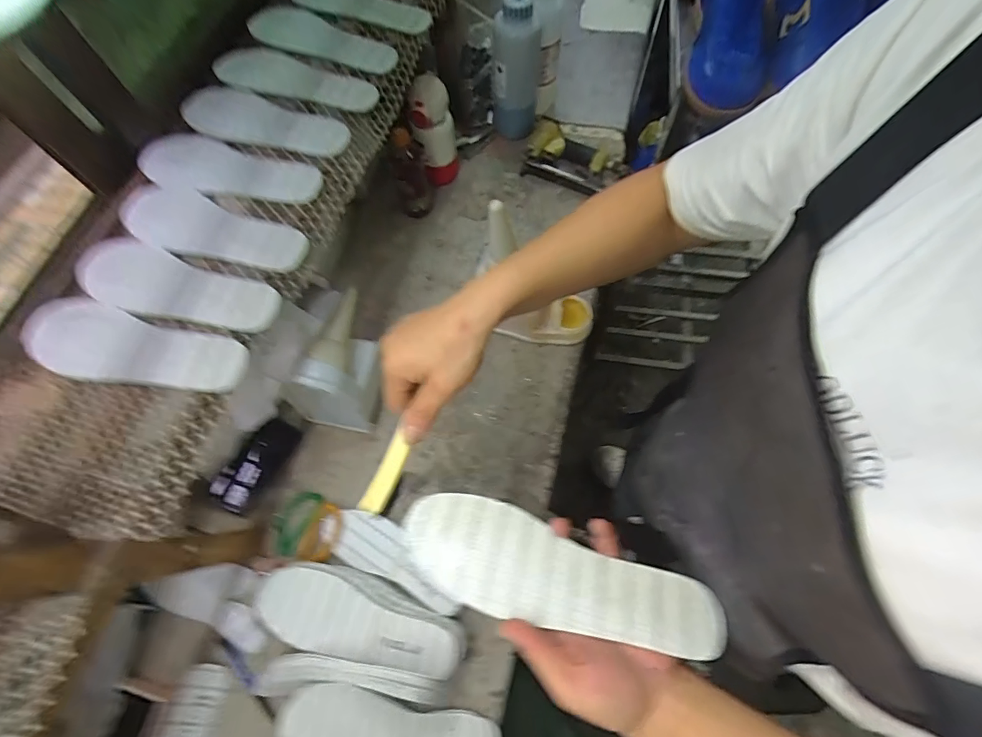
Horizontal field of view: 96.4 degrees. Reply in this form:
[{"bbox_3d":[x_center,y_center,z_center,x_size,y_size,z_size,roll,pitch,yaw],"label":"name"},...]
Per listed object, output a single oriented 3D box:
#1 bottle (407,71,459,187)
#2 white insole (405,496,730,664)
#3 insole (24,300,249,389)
[{"bbox_3d":[-0.104,-0.441,0.827,0.073,0.204,0.061,-6,67,-1],"label":"bottle"},{"bbox_3d":[0.051,0.158,0.339,0.243,0.025,0.074,15,69,8],"label":"white insole"},{"bbox_3d":[-0.373,-0.019,0.447,0.242,0.014,0.078,15,68,8],"label":"insole"}]

